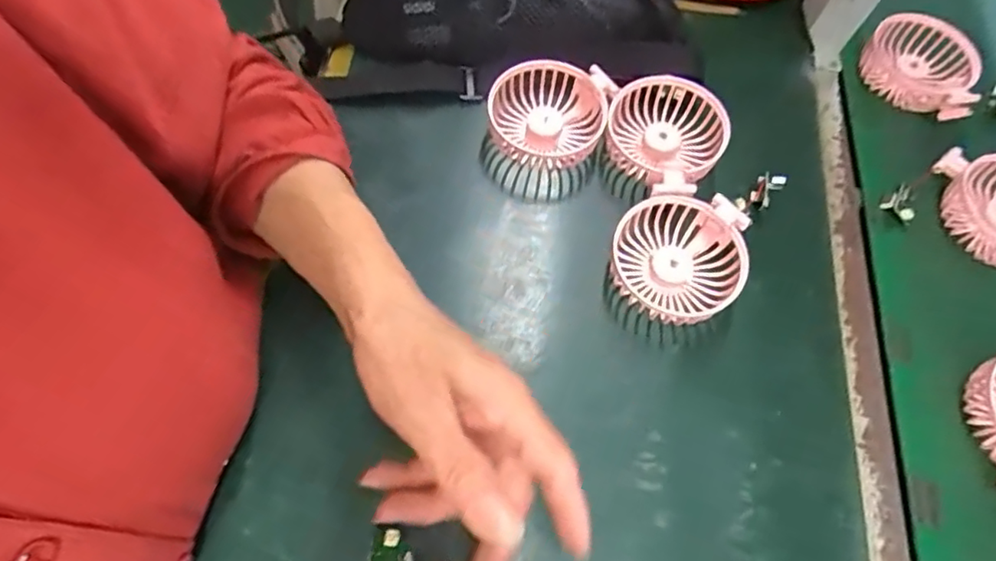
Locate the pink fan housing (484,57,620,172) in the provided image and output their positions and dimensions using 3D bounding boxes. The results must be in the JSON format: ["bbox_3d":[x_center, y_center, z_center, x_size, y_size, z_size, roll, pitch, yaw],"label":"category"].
[{"bbox_3d":[0.042,-0.126,0.457,0.099,0.039,0.080,-4,65,-5],"label":"pink fan housing"}]

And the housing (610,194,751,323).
[{"bbox_3d":[0.124,-0.014,0.407,0.084,0.040,0.082,7,65,0],"label":"housing"}]

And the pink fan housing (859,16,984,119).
[{"bbox_3d":[0.366,-0.187,0.506,0.094,0.029,0.083,32,67,11],"label":"pink fan housing"}]

